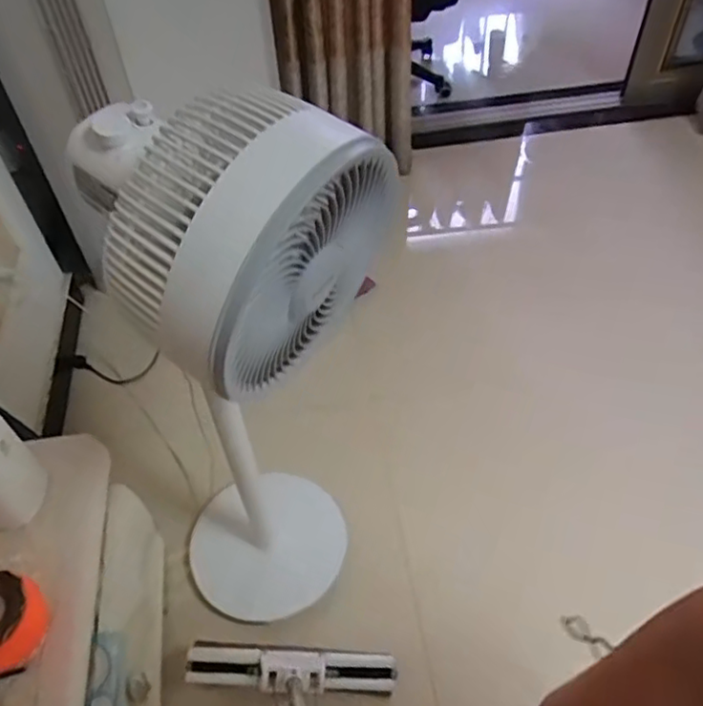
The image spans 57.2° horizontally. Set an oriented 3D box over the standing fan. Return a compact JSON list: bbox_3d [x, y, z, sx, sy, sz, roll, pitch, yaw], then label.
[{"bbox_3d":[-0.131,0.107,0.896,0.320,0.945,0.268,26,56,22],"label":"standing fan"}]

